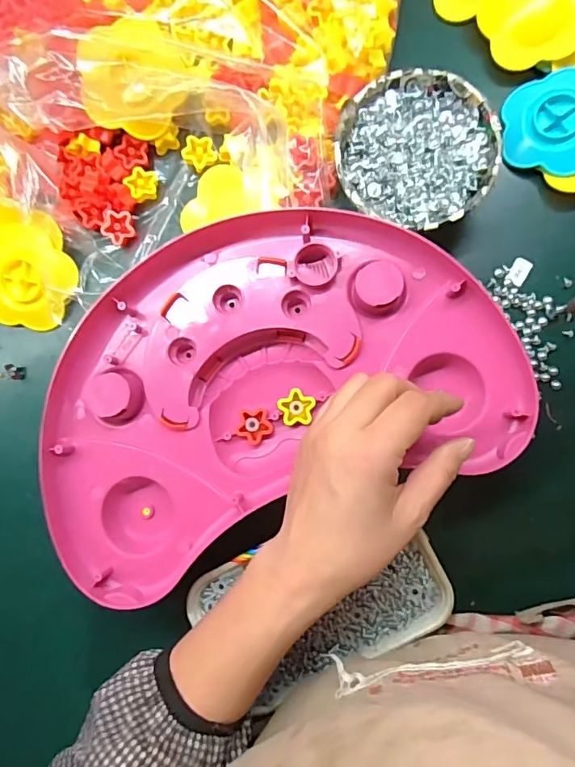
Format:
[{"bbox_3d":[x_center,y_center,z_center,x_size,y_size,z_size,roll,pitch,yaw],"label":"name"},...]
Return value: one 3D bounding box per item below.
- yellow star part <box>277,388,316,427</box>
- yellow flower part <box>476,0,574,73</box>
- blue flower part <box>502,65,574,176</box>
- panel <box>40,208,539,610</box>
[{"bbox_3d":[0.007,0.017,0.355,0.026,0.006,0.026,-11,84,3],"label":"yellow star part"},{"bbox_3d":[0.192,-0.278,0.365,0.076,0.021,0.068,-32,89,5],"label":"yellow flower part"},{"bbox_3d":[0.202,-0.197,0.368,0.075,0.015,0.075,1,93,16],"label":"blue flower part"},{"bbox_3d":[-0.019,-0.007,0.350,0.329,0.046,0.224,-22,90,5],"label":"panel"}]

